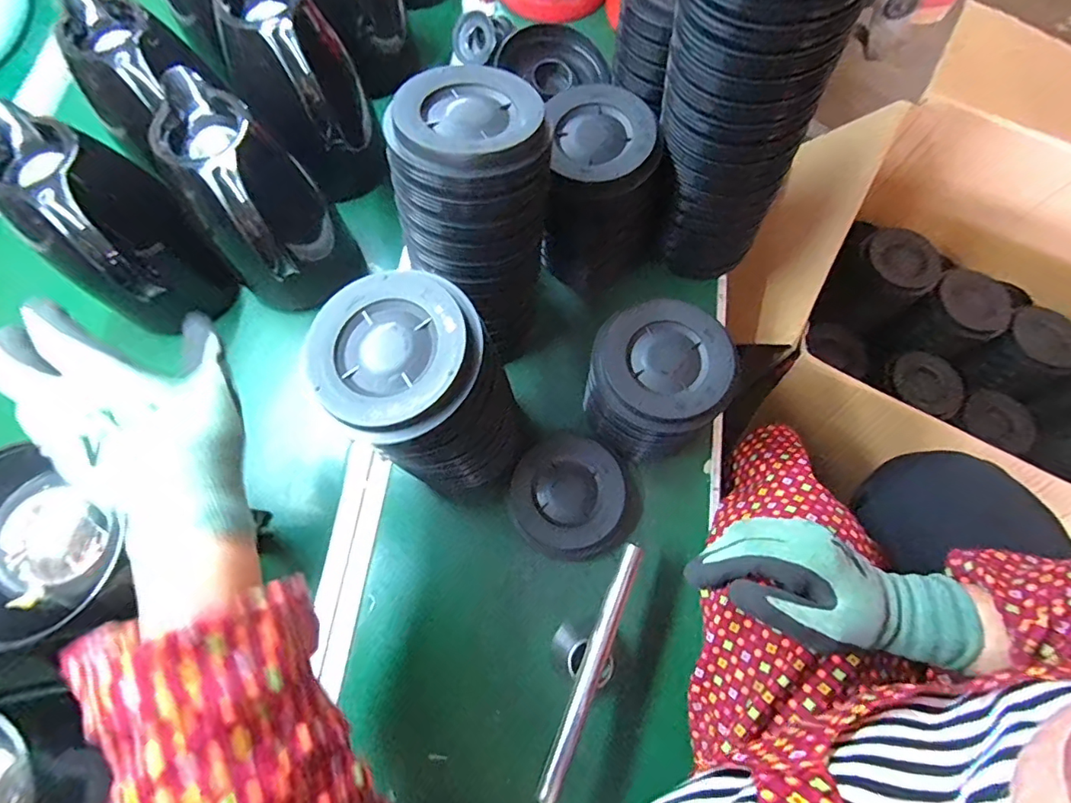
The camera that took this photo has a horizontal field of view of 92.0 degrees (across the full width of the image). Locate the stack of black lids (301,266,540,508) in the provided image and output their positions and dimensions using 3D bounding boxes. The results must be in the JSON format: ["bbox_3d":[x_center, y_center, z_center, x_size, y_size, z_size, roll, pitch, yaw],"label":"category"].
[{"bbox_3d":[-0.075,0.000,0.433,0.129,0.223,0.134,-28,74,-7],"label":"stack of black lids"}]

